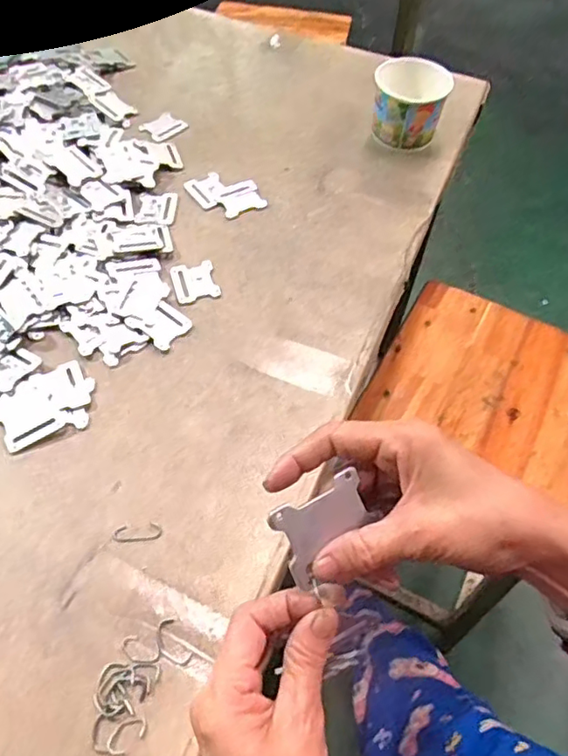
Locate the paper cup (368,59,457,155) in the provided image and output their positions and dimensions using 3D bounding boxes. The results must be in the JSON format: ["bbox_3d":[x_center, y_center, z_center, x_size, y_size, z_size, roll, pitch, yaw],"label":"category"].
[{"bbox_3d":[0.154,-0.337,0.721,0.086,0.086,0.083,1,57,-2],"label":"paper cup"}]

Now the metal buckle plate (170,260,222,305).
[{"bbox_3d":[-0.093,-0.101,0.601,0.044,0.004,0.051,-14,59,-11],"label":"metal buckle plate"}]

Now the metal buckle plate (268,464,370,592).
[{"bbox_3d":[0.020,0.073,0.280,0.047,0.004,0.040,-27,93,-13],"label":"metal buckle plate"}]

